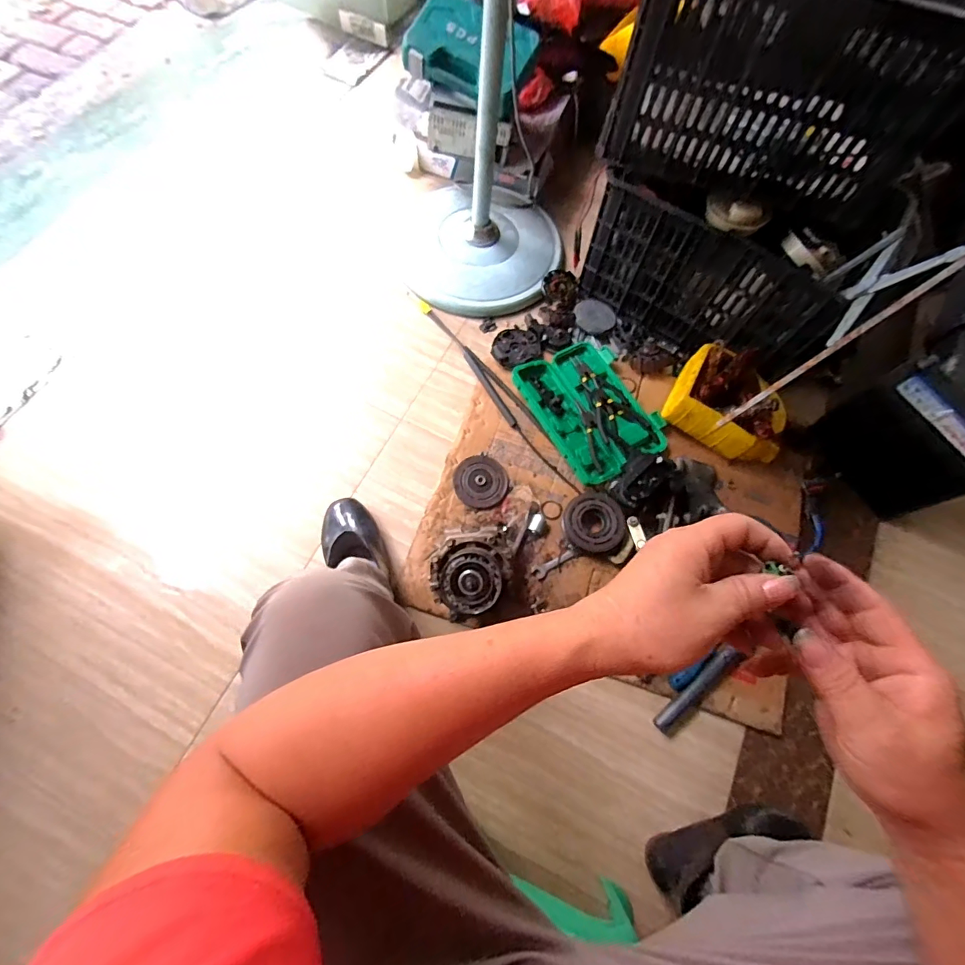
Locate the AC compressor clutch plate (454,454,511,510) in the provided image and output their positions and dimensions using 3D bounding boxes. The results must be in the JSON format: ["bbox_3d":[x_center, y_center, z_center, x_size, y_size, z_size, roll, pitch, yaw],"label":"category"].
[{"bbox_3d":[-0.003,-0.003,0.893,0.101,0.011,0.104,1,69,-2],"label":"AC compressor clutch plate"}]

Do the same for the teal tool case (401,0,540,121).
[{"bbox_3d":[-0.029,-0.901,0.968,0.256,0.093,0.189,20,70,5],"label":"teal tool case"}]

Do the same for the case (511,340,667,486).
[{"bbox_3d":[0.220,-0.152,0.940,0.225,0.035,0.295,-26,73,-12],"label":"case"}]

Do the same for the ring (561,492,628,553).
[{"bbox_3d":[0.206,0.074,0.846,0.110,0.047,0.119,1,69,-2],"label":"ring"}]

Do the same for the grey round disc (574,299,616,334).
[{"bbox_3d":[0.256,-0.382,1.045,0.092,0.015,0.091,1,69,-2],"label":"grey round disc"}]

